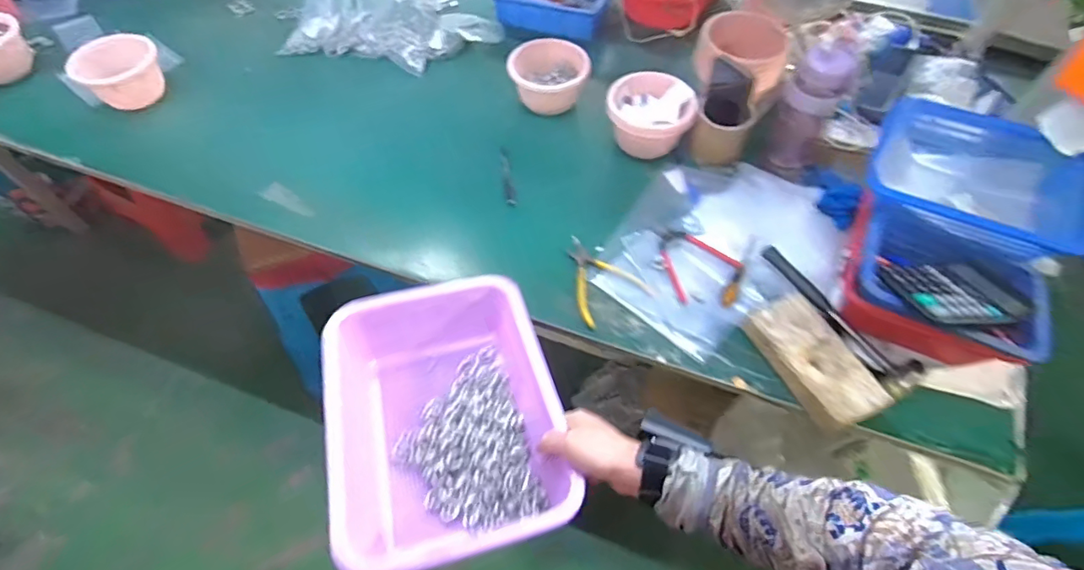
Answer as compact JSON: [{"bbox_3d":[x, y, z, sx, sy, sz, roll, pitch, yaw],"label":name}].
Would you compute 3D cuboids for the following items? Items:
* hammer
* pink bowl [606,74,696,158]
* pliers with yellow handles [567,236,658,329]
[{"bbox_3d":[0.440,0.038,0.803,0.065,0.035,0.259,-22,61,-16],"label":"hammer"},{"bbox_3d":[0.188,-0.296,0.968,0.142,0.109,0.136,1,58,-2],"label":"pink bowl"},{"bbox_3d":[0.085,-0.018,0.843,0.122,0.010,0.157,-26,62,-18],"label":"pliers with yellow handles"}]

